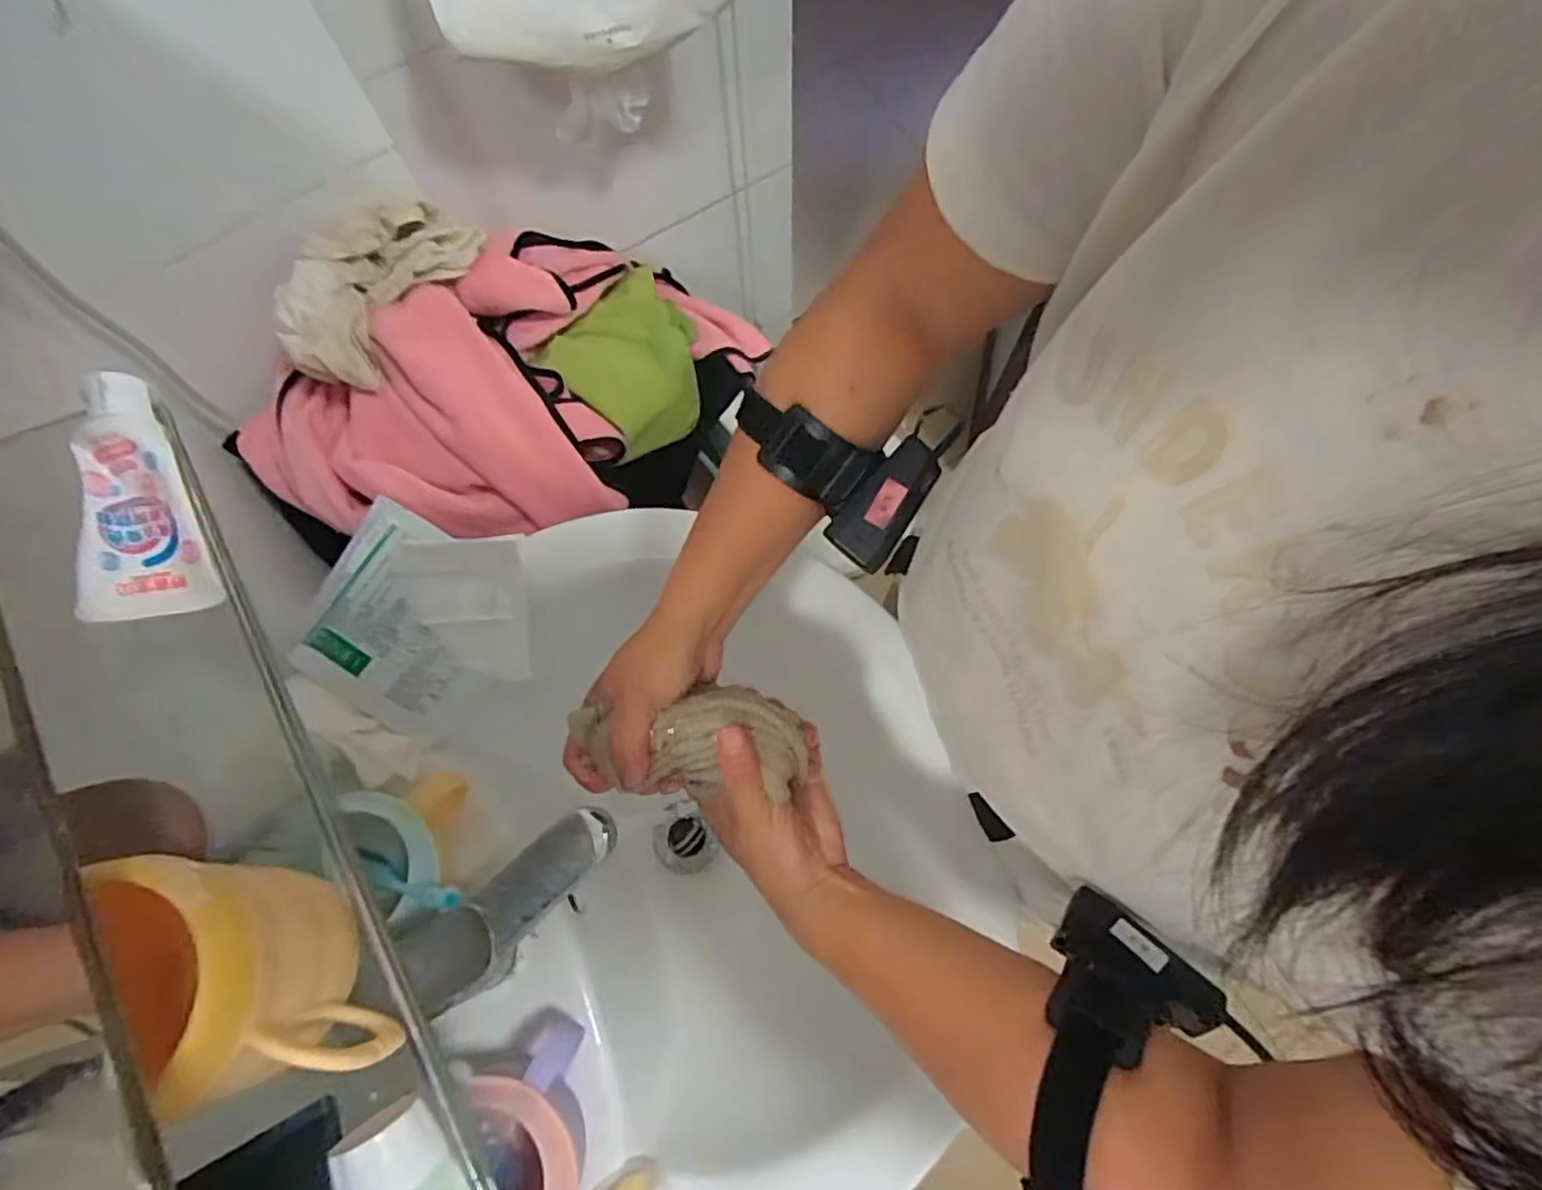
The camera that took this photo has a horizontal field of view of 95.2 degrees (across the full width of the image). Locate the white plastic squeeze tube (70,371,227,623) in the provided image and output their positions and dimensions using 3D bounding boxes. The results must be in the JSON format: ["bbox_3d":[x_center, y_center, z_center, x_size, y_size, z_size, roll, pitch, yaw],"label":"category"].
[{"bbox_3d":[-0.300,-0.048,0.335,0.047,0.022,0.120,-14,85,-21],"label":"white plastic squeeze tube"}]

